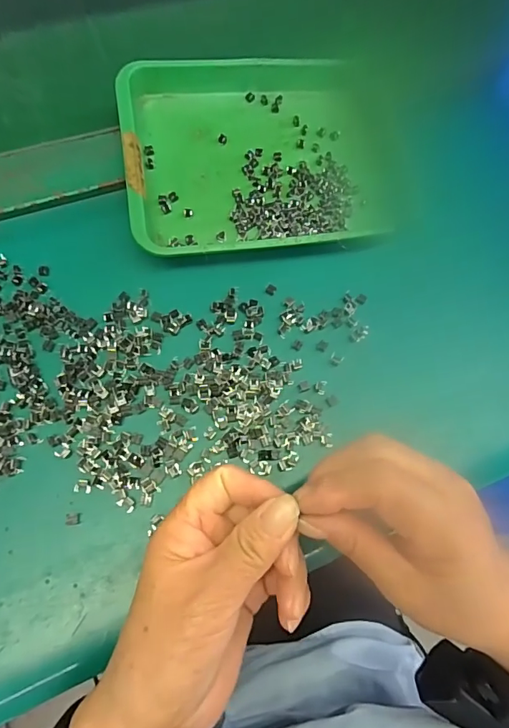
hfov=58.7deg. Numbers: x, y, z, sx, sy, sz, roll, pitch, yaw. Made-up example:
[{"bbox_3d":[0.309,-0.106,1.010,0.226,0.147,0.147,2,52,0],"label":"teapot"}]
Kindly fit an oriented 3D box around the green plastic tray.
[{"bbox_3d":[0.014,-0.171,0.351,0.221,0.030,0.178,-8,71,-8],"label":"green plastic tray"}]

